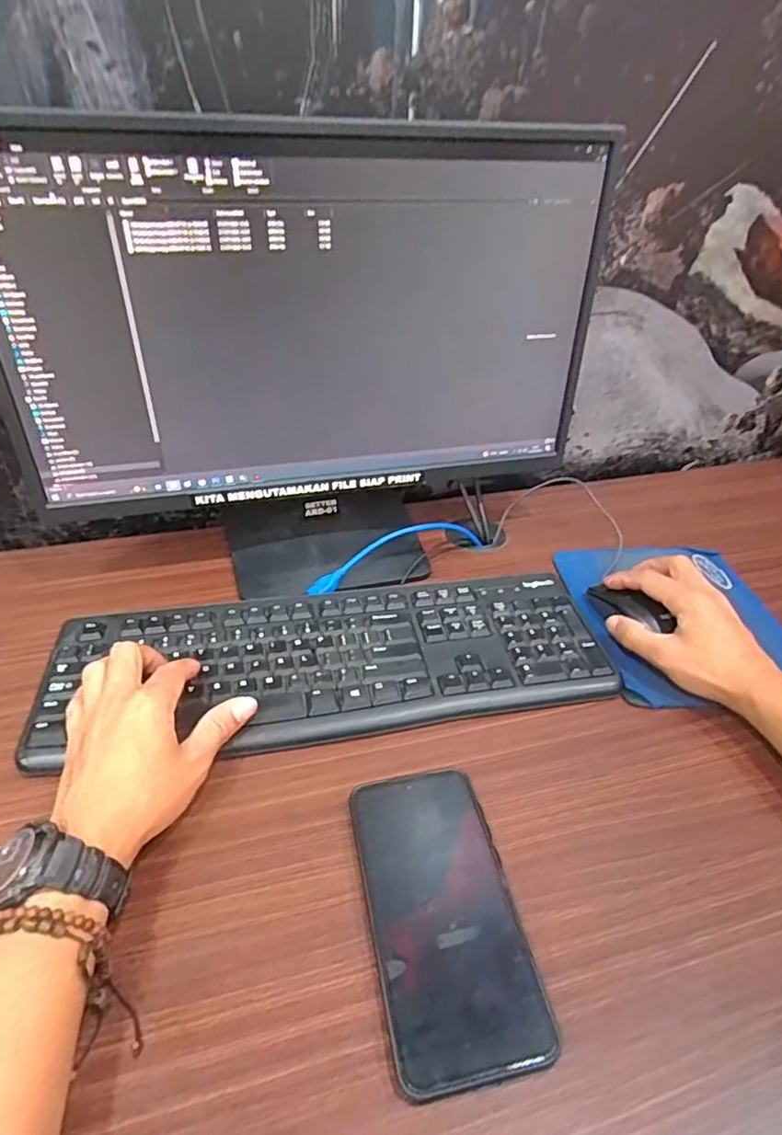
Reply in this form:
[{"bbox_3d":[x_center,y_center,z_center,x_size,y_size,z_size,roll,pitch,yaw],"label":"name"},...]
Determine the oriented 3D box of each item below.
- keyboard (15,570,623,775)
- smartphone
[{"bbox_3d":[-0.048,0.070,0.492,0.430,0.015,0.157,-3,37,-7],"label":"keyboard"},{"bbox_3d":[0.028,0.187,0.340,0.080,0.007,0.157,-10,41,-8],"label":"smartphone"}]

